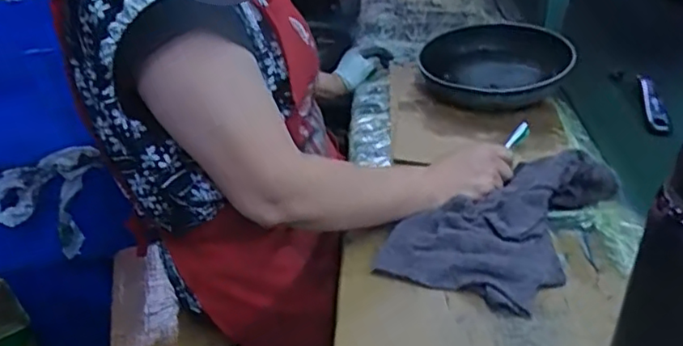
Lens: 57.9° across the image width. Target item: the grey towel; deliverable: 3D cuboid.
[{"bbox_3d":[0.175,0.045,0.702,0.191,0.055,0.258,18,37,30],"label":"grey towel"}]

